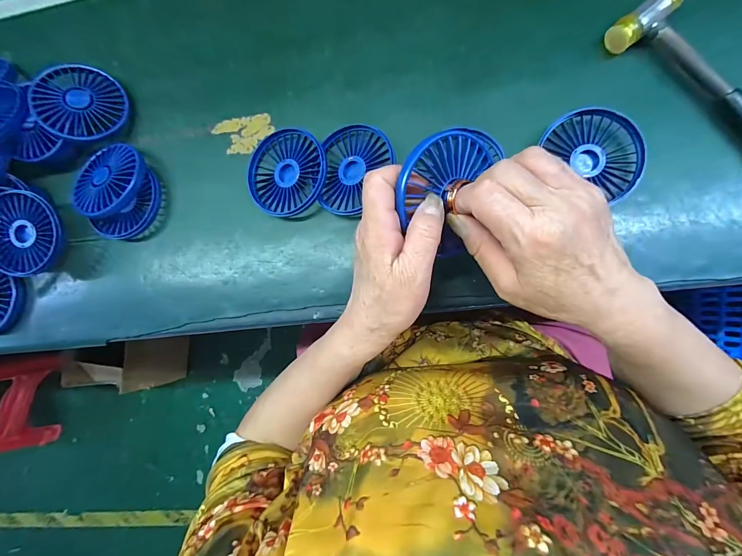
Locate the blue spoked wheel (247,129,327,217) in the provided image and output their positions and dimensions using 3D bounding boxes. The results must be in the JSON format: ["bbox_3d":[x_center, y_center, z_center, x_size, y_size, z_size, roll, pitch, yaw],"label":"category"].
[{"bbox_3d":[-0.086,-0.110,0.341,0.085,0.024,0.090,0,87,9],"label":"blue spoked wheel"}]

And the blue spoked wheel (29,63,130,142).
[{"bbox_3d":[-0.321,-0.196,0.369,0.087,0.009,0.086,3,82,-21],"label":"blue spoked wheel"}]

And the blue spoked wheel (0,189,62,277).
[{"bbox_3d":[-0.384,-0.050,0.369,0.094,0.022,0.089,1,97,6],"label":"blue spoked wheel"}]

